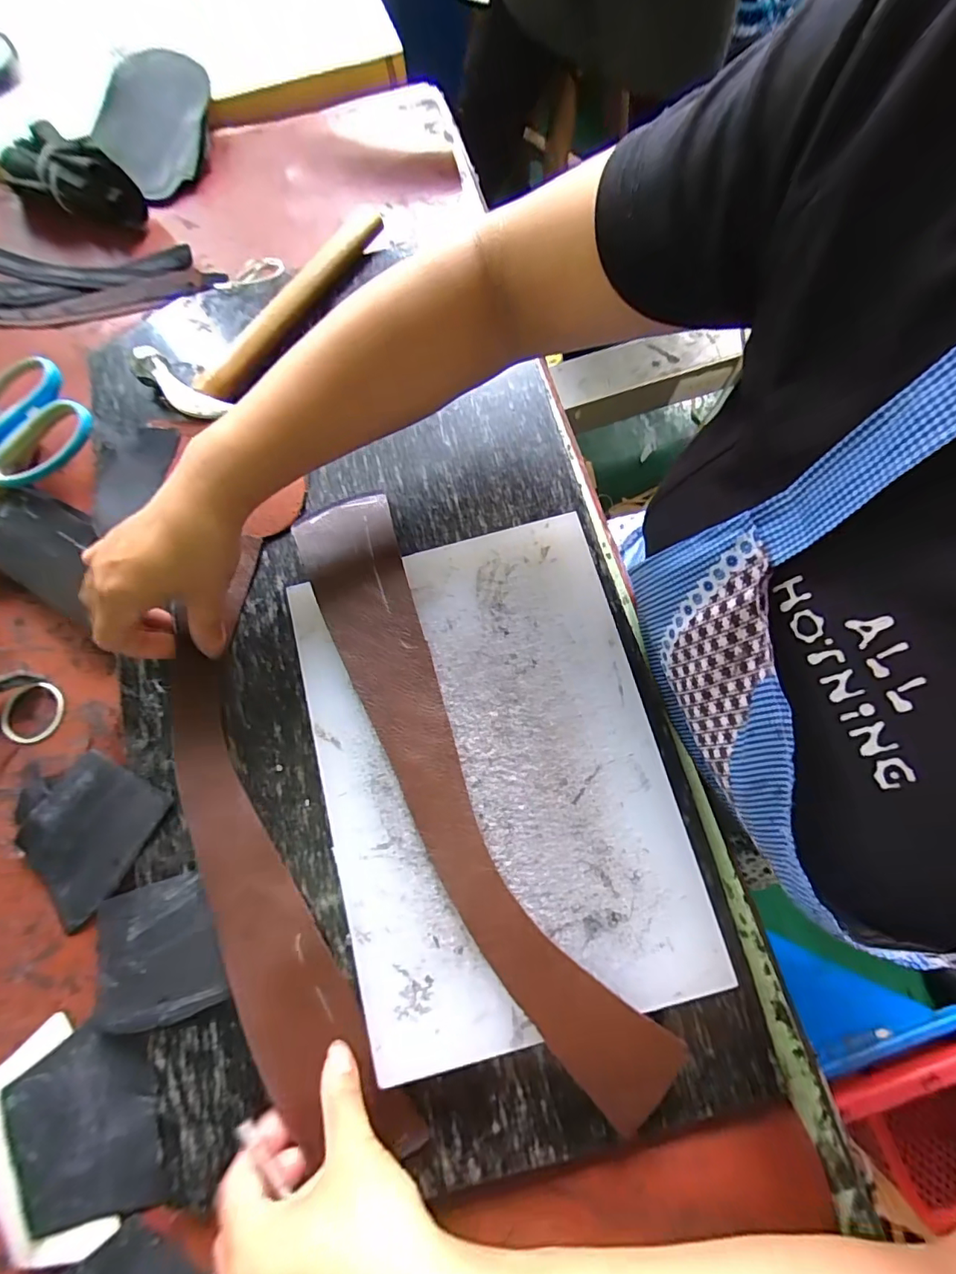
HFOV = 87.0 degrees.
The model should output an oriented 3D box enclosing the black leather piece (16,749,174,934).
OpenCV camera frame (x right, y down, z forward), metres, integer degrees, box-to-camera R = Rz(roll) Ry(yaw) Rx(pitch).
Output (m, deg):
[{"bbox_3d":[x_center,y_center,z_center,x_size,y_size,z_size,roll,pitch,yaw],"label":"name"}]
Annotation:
[{"bbox_3d":[-0.261,0.131,0.336,0.076,0.020,0.100,33,80,9],"label":"black leather piece"}]

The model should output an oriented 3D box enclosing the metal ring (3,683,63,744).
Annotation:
[{"bbox_3d":[-0.326,0.056,0.368,0.044,0.005,0.040,0,77,2],"label":"metal ring"}]

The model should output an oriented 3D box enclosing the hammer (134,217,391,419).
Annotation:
[{"bbox_3d":[-0.179,-0.282,0.425,0.080,0.031,0.238,32,80,9],"label":"hammer"}]

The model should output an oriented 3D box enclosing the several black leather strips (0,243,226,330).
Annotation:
[{"bbox_3d":[-0.400,-0.324,0.459,0.324,0.014,0.098,7,77,4],"label":"several black leather strips"}]

